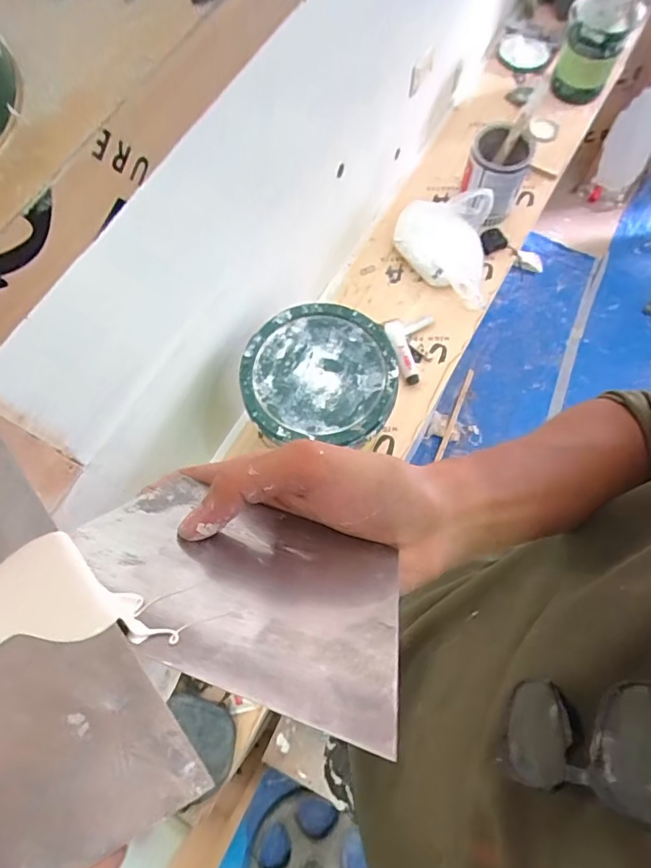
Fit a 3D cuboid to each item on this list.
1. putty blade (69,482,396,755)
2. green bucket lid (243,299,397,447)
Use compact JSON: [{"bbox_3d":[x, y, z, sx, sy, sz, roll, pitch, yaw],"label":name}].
[{"bbox_3d":[-0.030,0.055,0.195,0.128,0.094,0.008,15,112,14],"label":"putty blade"},{"bbox_3d":[-0.013,-0.121,0.989,0.290,0.032,0.272,0,70,1],"label":"green bucket lid"}]

